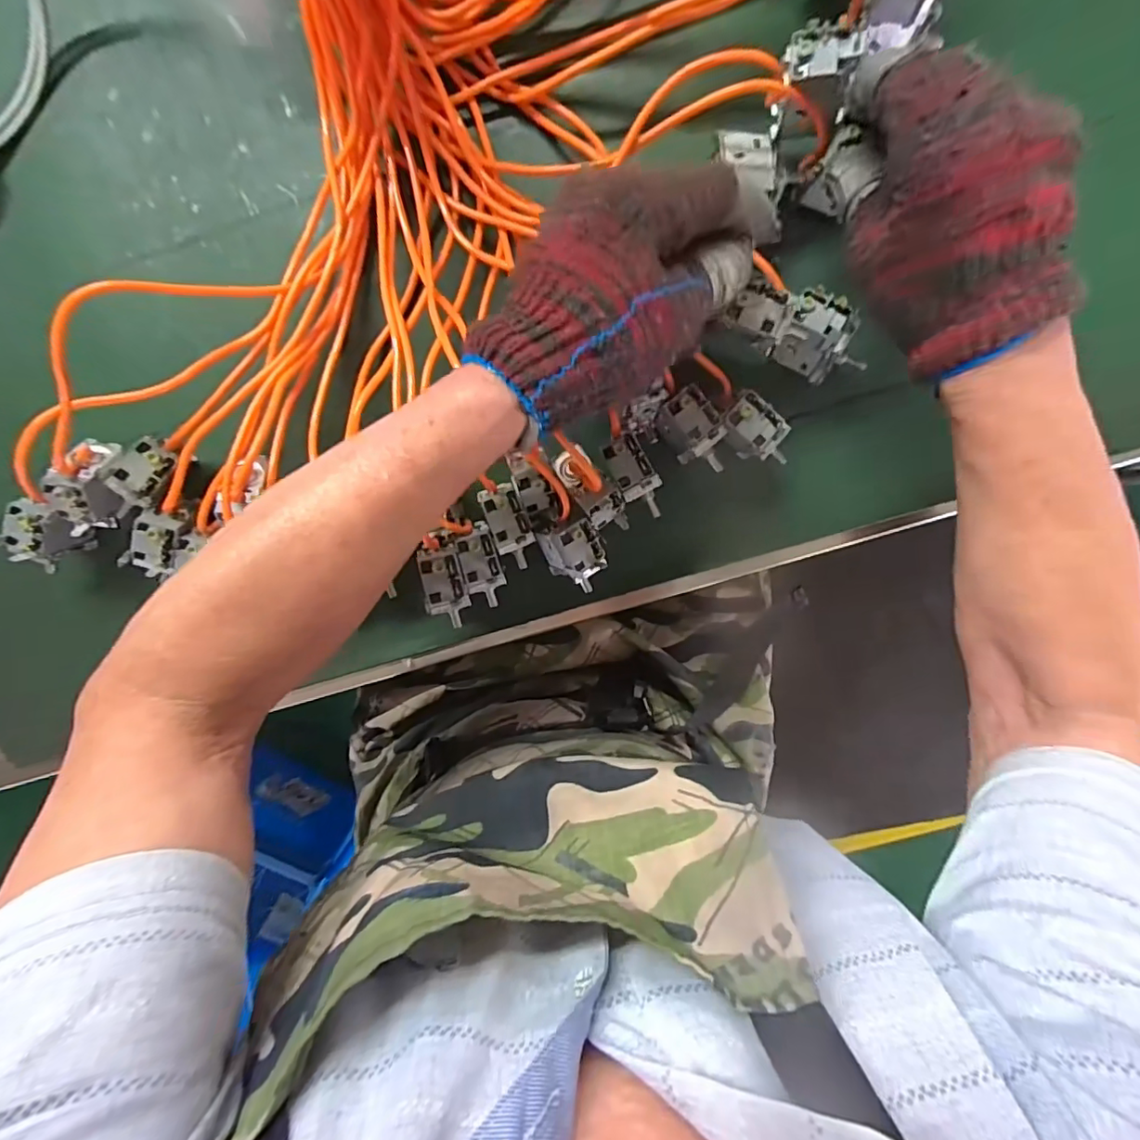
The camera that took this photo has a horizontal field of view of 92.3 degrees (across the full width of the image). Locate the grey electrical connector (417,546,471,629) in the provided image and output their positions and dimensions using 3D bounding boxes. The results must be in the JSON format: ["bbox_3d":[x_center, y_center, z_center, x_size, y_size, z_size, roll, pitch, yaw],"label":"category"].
[{"bbox_3d":[-0.078,0.012,0.337,0.023,0.016,0.049,-10,99,4],"label":"grey electrical connector"}]

